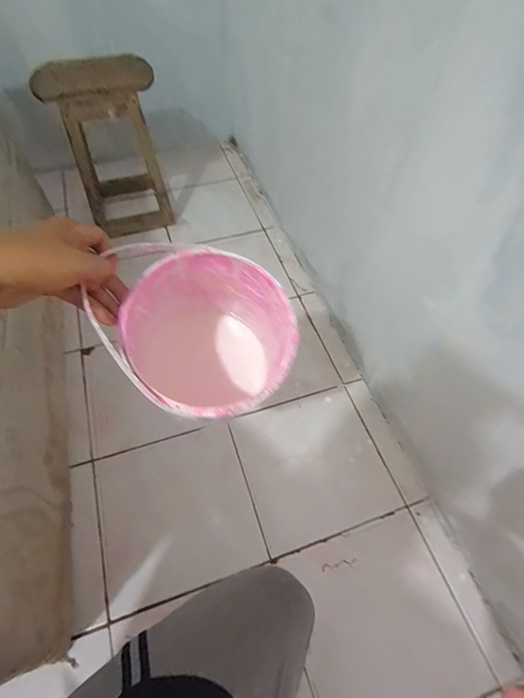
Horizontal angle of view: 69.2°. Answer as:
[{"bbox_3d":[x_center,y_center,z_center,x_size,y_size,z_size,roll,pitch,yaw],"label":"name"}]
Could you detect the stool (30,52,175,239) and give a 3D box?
[{"bbox_3d":[-0.407,-0.565,1.074,0.220,0.418,0.252,-8,59,-8],"label":"stool"}]

